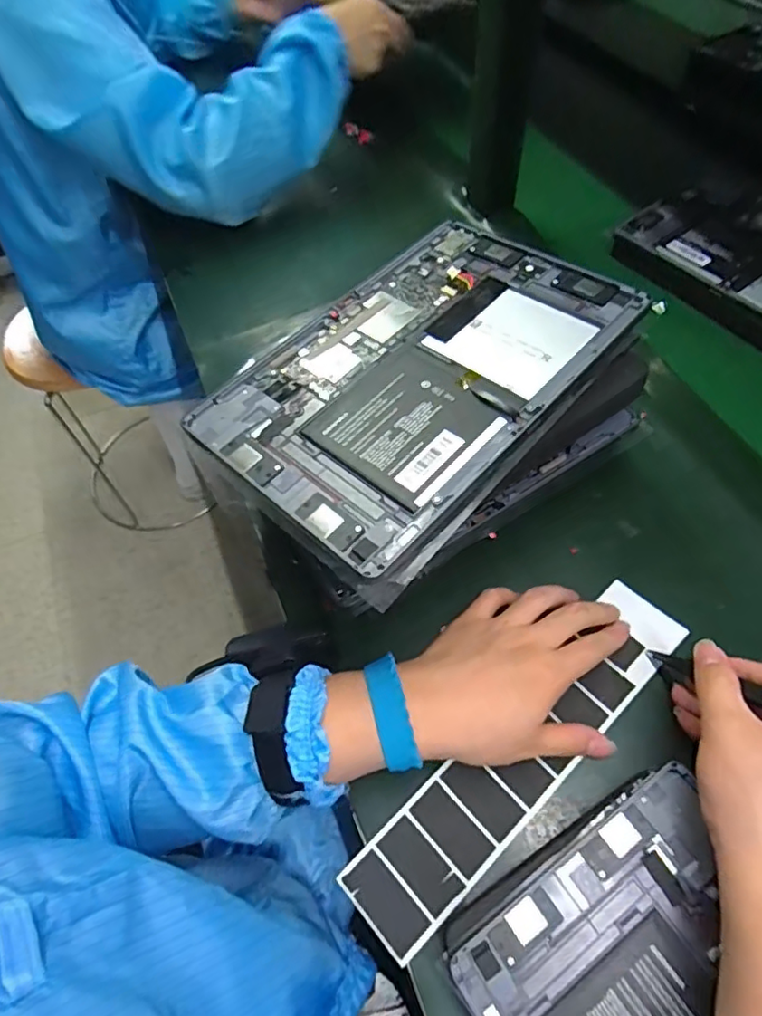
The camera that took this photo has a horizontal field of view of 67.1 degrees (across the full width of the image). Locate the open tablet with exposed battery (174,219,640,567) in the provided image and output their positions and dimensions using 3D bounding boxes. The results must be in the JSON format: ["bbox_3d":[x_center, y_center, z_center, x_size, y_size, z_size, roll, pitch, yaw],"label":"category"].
[{"bbox_3d":[0.023,-0.089,0.353,0.168,0.014,0.253,38,68,24],"label":"open tablet with exposed battery"}]

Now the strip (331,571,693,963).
[{"bbox_3d":[0.092,0.153,0.365,0.267,0.007,0.056,-40,65,-17],"label":"strip"}]

